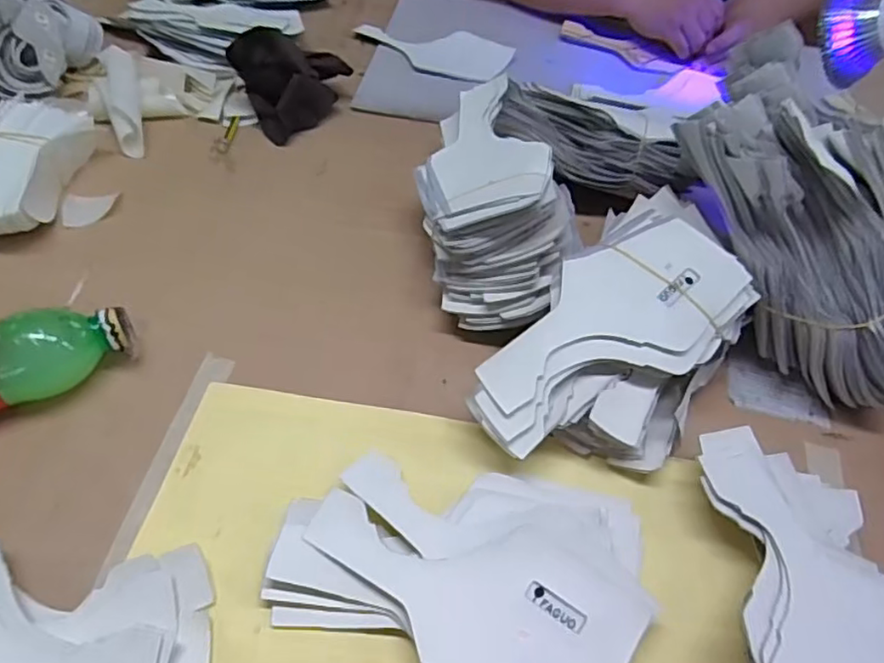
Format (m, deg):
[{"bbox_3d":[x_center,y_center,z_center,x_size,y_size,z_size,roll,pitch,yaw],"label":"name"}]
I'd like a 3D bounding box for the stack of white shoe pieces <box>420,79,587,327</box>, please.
[{"bbox_3d":[0.038,-0.110,0.525,0.113,0.101,0.248,-4,52,-8],"label":"stack of white shoe pieces"}]

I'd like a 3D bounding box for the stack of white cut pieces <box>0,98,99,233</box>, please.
[{"bbox_3d":[-0.372,-0.141,0.543,0.082,0.058,0.163,5,51,-1],"label":"stack of white cut pieces"}]

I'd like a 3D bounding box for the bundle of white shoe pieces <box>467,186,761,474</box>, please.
[{"bbox_3d":[0.129,0.008,0.443,0.124,0.094,0.230,33,56,20],"label":"bundle of white shoe pieces"}]

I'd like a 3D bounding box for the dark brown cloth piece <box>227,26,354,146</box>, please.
[{"bbox_3d":[-0.148,-0.260,0.640,0.068,0.086,0.110,37,58,23],"label":"dark brown cloth piece"}]

